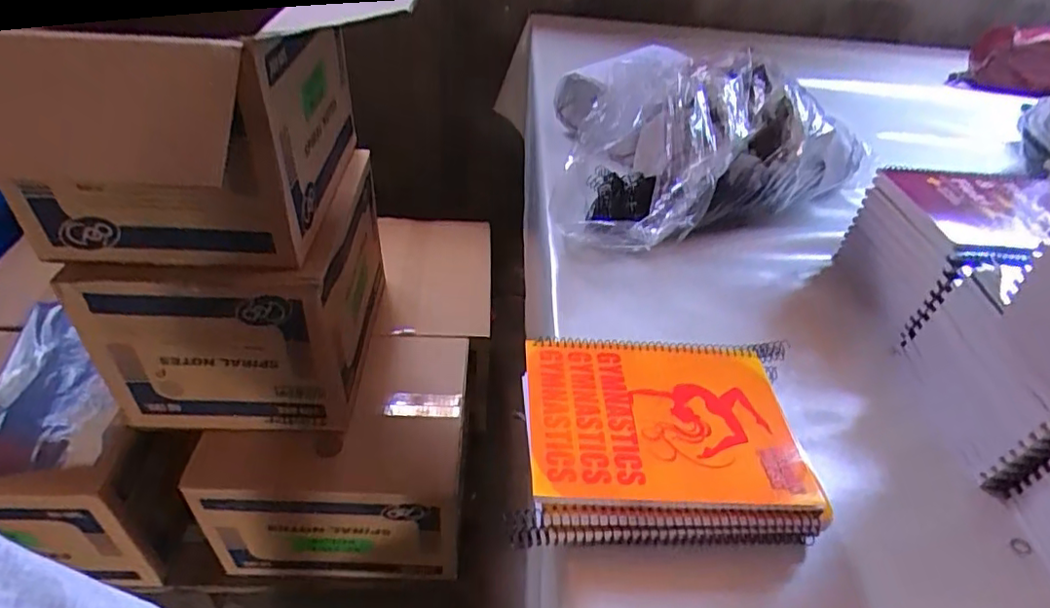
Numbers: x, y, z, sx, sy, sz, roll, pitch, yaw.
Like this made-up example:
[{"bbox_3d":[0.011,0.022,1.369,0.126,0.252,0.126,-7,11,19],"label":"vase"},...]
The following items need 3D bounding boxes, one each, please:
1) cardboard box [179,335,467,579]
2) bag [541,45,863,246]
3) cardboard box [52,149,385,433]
[{"bbox_3d":[-0.320,0.270,1.099,0.402,0.271,0.342,2,40,-4],"label":"cardboard box"},{"bbox_3d":[0.226,-0.193,0.708,0.391,0.158,0.175,-22,47,-29],"label":"bag"},{"bbox_3d":[-0.456,-0.022,1.011,0.353,0.315,0.380,1,40,-5],"label":"cardboard box"}]

